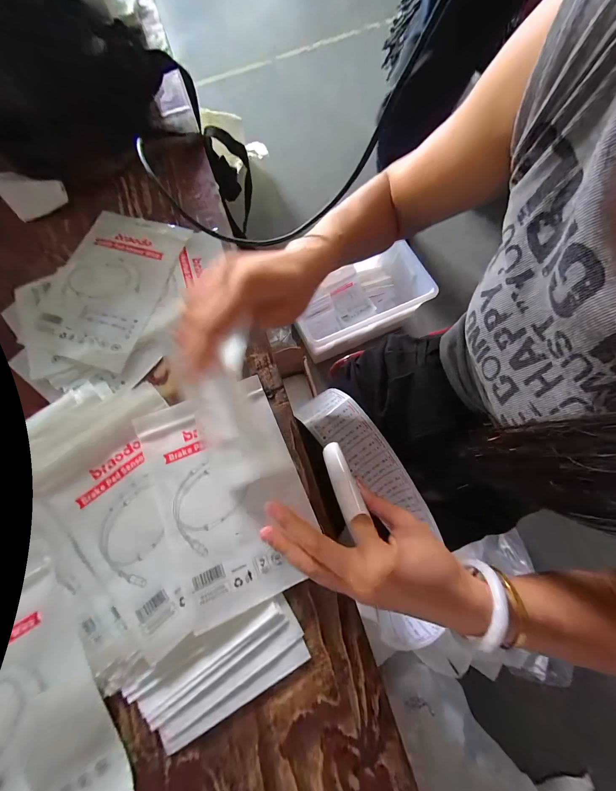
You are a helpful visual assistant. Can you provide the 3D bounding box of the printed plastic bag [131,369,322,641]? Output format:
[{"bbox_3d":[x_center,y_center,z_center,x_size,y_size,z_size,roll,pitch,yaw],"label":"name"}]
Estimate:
[{"bbox_3d":[-0.077,0.089,0.261,0.130,0.027,0.197,-24,77,-3],"label":"printed plastic bag"}]

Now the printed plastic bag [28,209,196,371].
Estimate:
[{"bbox_3d":[-0.236,-0.132,0.329,0.134,0.006,0.193,17,76,4],"label":"printed plastic bag"}]

